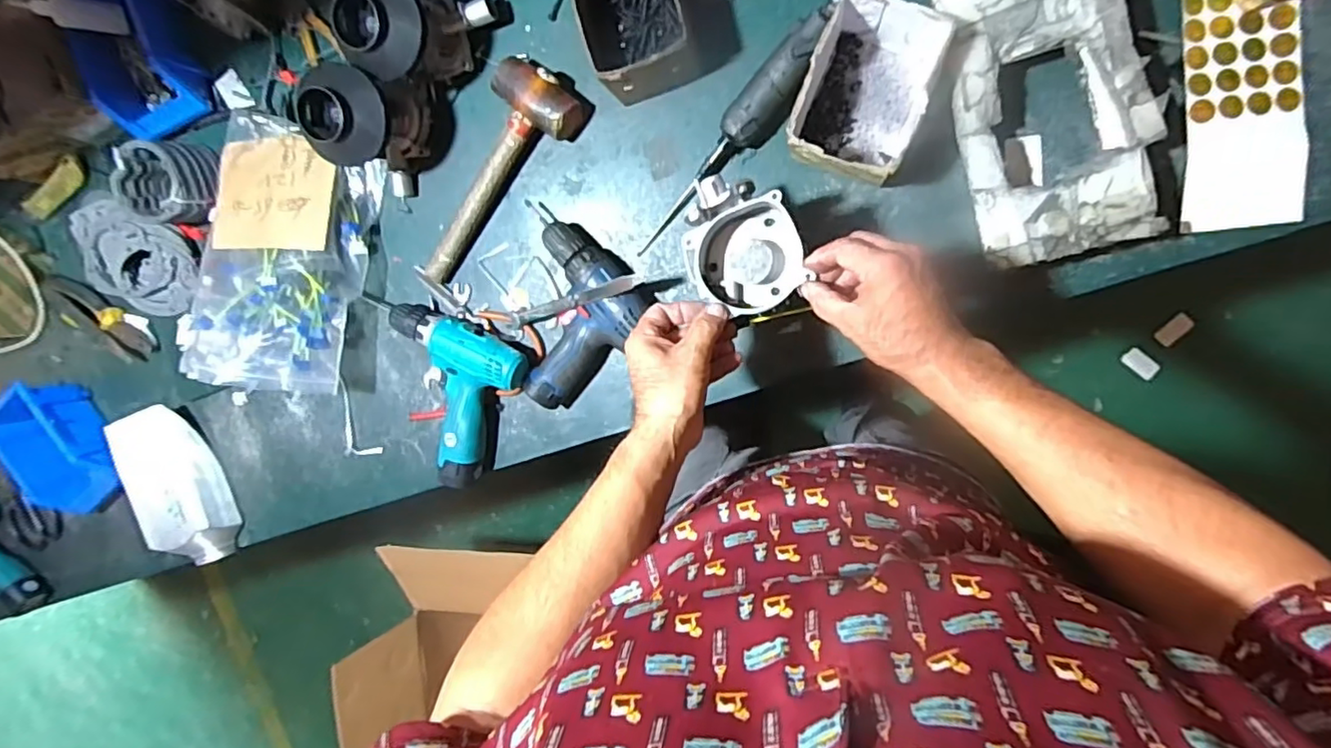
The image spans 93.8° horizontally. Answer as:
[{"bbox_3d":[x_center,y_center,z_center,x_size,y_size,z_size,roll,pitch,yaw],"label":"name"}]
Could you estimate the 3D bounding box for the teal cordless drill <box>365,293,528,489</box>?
[{"bbox_3d":[-0.299,0.018,0.776,0.225,0.078,0.197,24,96,3],"label":"teal cordless drill"}]

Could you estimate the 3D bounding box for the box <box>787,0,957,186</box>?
[{"bbox_3d":[0.193,-0.272,0.613,0.118,0.107,0.156,19,96,3],"label":"box"}]

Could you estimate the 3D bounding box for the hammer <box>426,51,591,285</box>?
[{"bbox_3d":[-0.211,-0.233,0.723,0.103,0.058,0.282,41,97,1],"label":"hammer"}]

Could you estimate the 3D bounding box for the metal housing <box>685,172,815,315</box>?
[{"bbox_3d":[0.067,-0.121,0.565,0.100,0.048,0.130,-19,93,6],"label":"metal housing"}]

